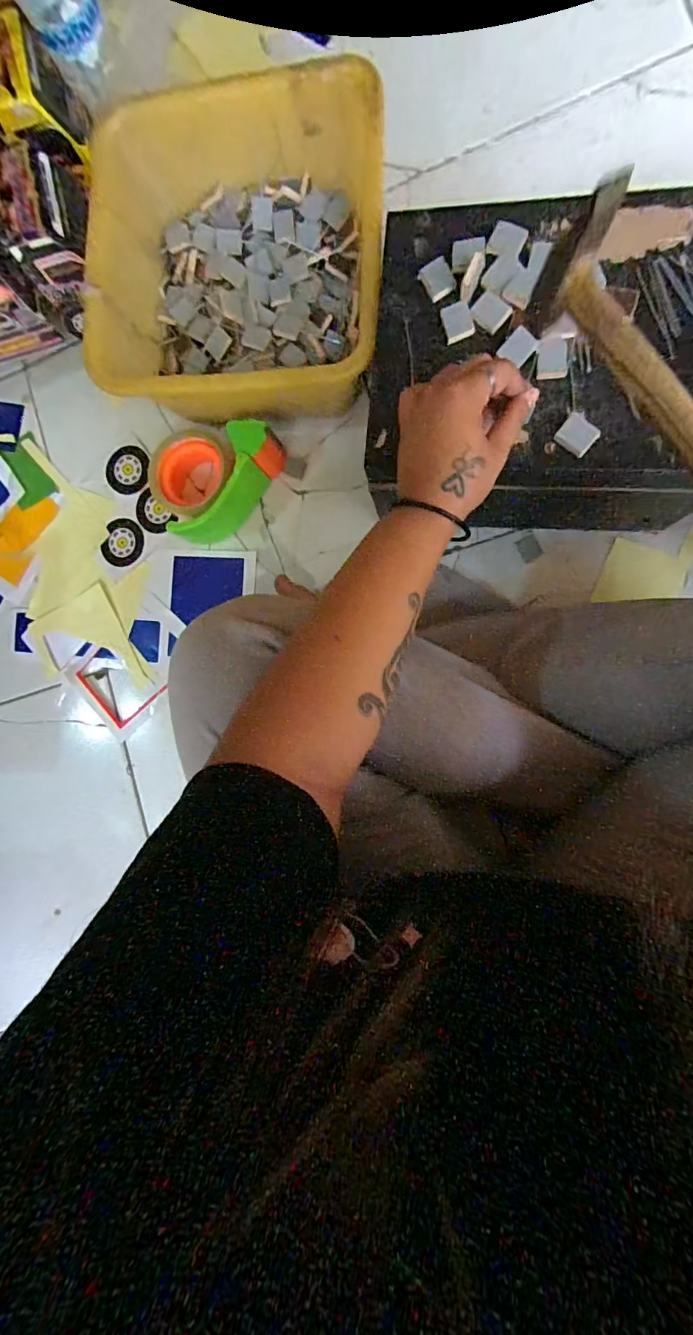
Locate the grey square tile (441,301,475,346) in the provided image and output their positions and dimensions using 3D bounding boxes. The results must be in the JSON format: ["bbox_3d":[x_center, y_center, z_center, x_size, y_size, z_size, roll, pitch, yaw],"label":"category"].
[{"bbox_3d":[0.085,-0.264,0.347,0.020,0.005,0.027,-17,87,9],"label":"grey square tile"}]

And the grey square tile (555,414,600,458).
[{"bbox_3d":[0.169,-0.170,0.333,0.026,0.004,0.022,42,97,7],"label":"grey square tile"}]

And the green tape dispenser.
[{"bbox_3d":[-0.142,-0.216,0.498,0.145,0.067,0.107,-33,85,8],"label":"green tape dispenser"}]

